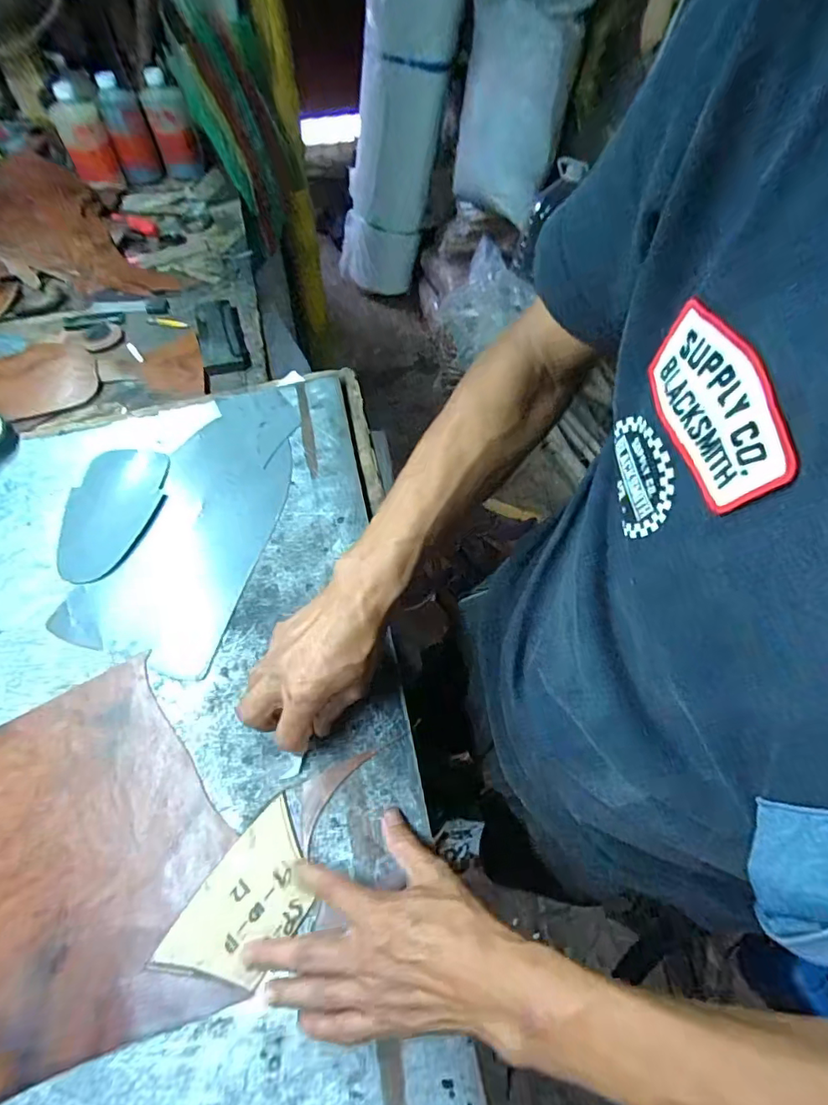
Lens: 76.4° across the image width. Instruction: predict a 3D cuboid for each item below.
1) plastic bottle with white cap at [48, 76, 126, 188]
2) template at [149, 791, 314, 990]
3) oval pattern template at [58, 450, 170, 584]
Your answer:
[{"bbox_3d":[-0.575,-0.724,0.921,0.071,0.151,0.076,-32,63,-17],"label":"plastic bottle with white cap"},{"bbox_3d":[-0.118,0.252,0.380,0.072,0.004,0.119,31,64,18],"label":"template"},{"bbox_3d":[-0.322,-0.043,0.564,0.102,0.009,0.162,-5,61,2],"label":"oval pattern template"}]

